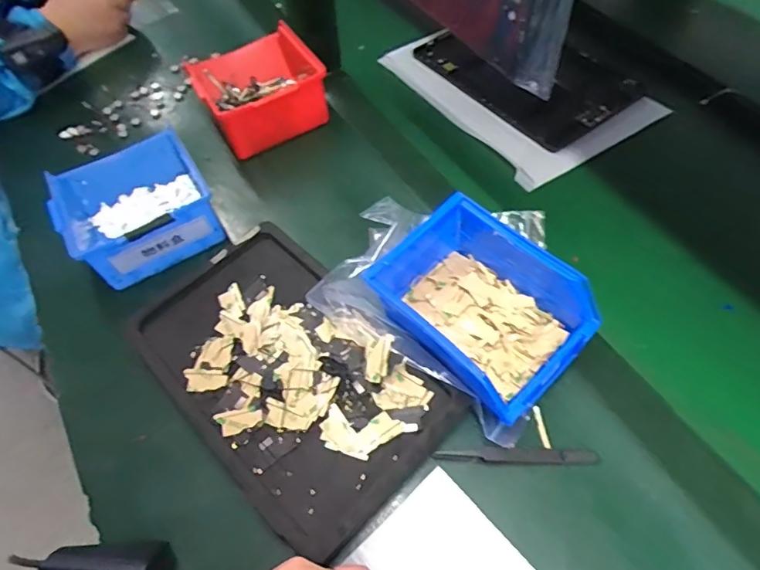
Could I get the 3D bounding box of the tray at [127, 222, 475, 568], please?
[{"bbox_3d":[-0.076,0.062,0.387,0.153,0.020,0.260,-42,62,-16],"label":"tray"}]

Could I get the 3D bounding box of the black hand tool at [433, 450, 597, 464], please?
[{"bbox_3d":[0.096,0.121,0.355,0.113,0.011,0.009,-1,56,2],"label":"black hand tool"}]

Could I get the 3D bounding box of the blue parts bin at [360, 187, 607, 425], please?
[{"bbox_3d":[0.083,0.015,0.387,0.123,0.075,0.142,-39,63,-21],"label":"blue parts bin"}]

